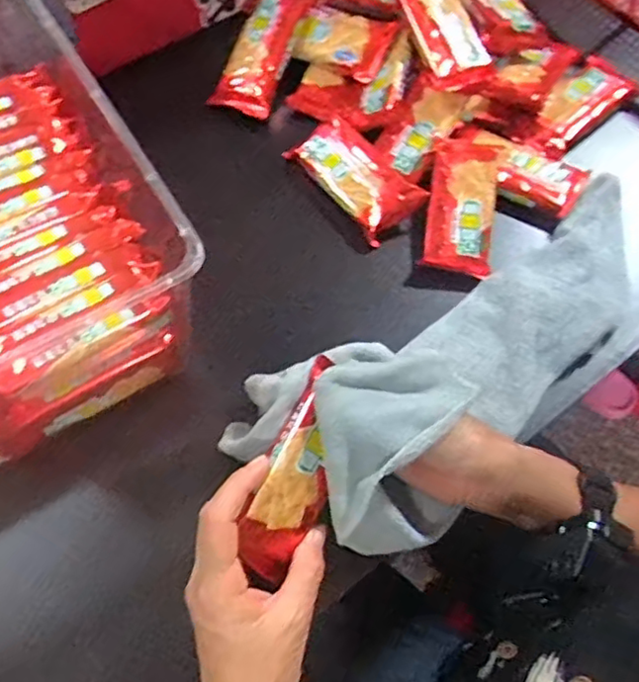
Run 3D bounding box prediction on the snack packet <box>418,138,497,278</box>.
[{"bbox_3d":[0.115,-0.114,0.523,0.050,0.014,0.119,9,62,5],"label":"snack packet"}]

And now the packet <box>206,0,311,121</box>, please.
[{"bbox_3d":[-0.053,-0.261,0.590,0.053,0.012,0.119,21,83,11],"label":"packet"}]

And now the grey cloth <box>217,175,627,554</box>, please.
[{"bbox_3d":[0.113,-0.007,0.467,0.358,0.081,0.137,-36,67,-29],"label":"grey cloth"}]

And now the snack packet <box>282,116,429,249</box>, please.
[{"bbox_3d":[0.031,-0.137,0.540,0.054,0.023,0.116,-31,66,-16],"label":"snack packet"}]

